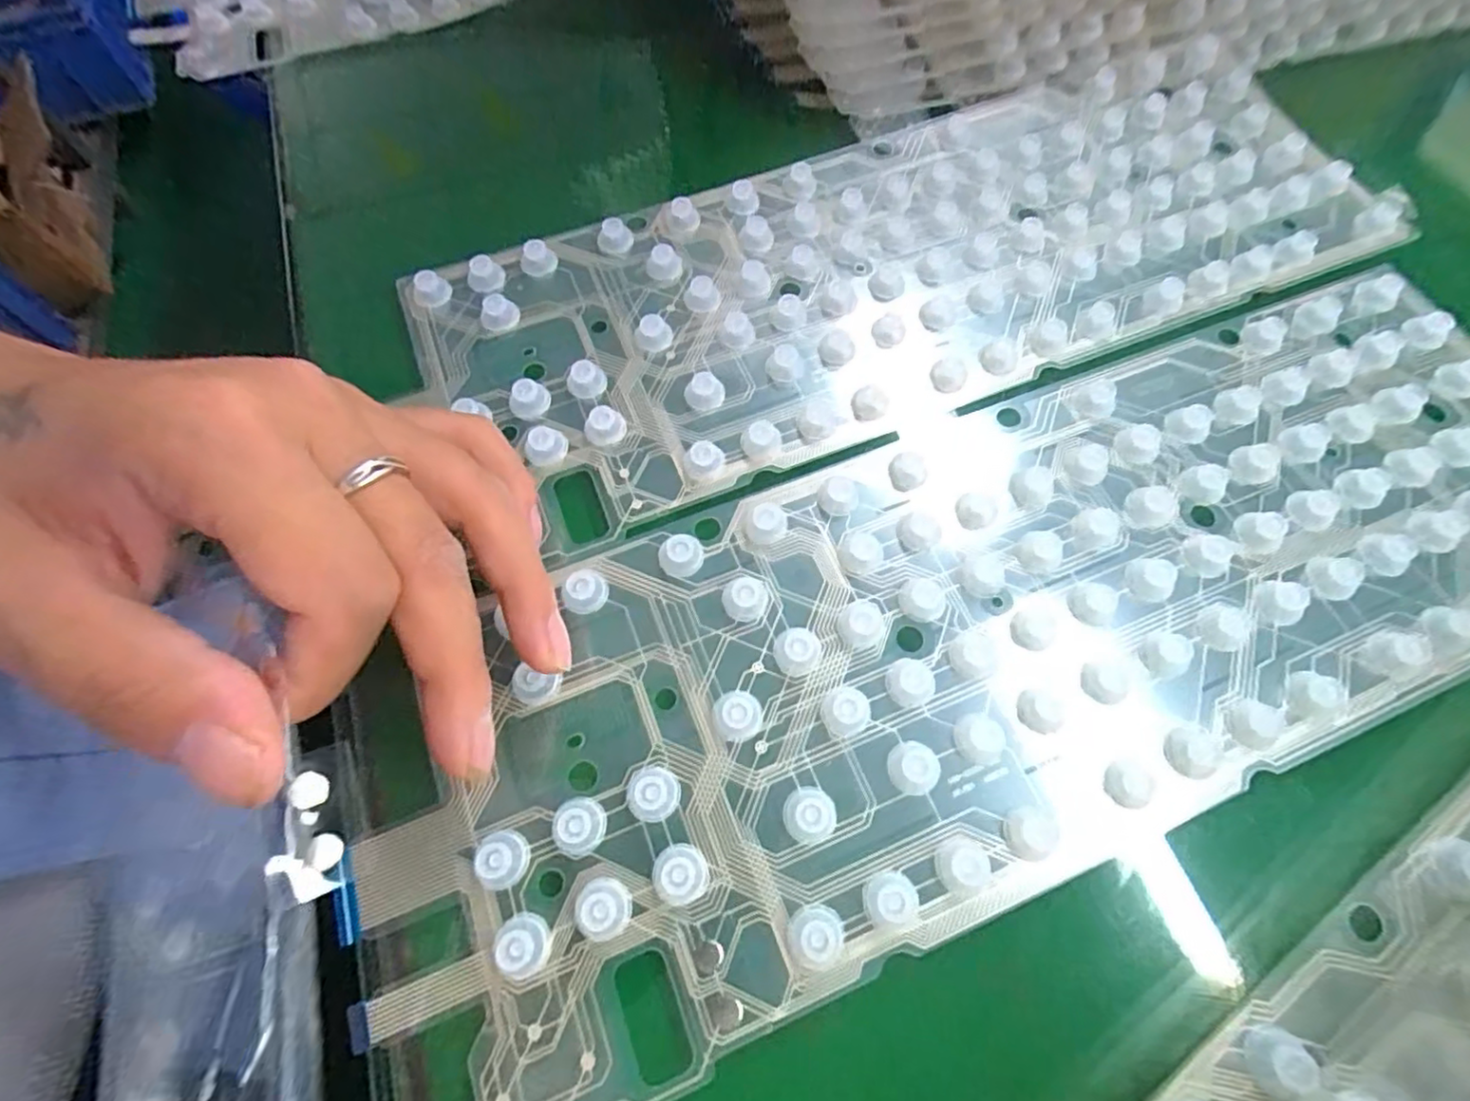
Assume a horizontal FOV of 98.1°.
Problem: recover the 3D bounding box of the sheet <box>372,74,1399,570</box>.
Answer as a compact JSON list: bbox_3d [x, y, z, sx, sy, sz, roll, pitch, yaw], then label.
[{"bbox_3d":[0.059,-0.100,0.219,0.322,0.007,0.114,-21,67,-8],"label":"sheet"}]

